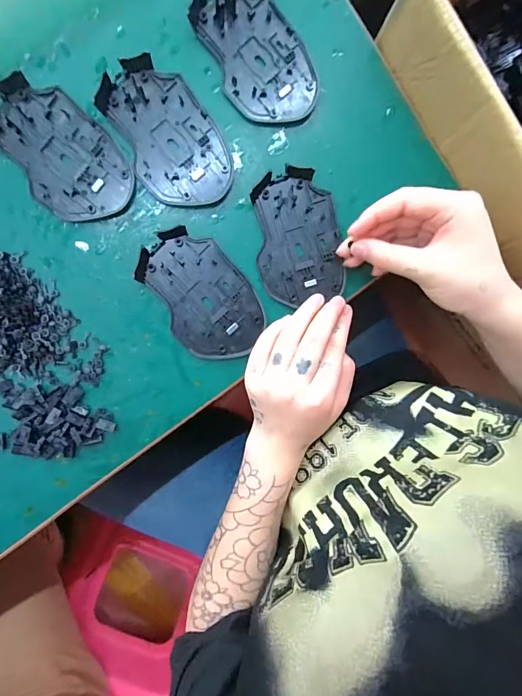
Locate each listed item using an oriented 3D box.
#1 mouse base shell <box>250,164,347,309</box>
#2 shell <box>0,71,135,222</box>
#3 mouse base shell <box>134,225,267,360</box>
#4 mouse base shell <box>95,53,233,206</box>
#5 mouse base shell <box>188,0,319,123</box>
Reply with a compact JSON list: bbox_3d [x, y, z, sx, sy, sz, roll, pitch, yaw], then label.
[{"bbox_3d":[0.032,-0.092,0.297,0.069,0.010,0.105,-10,95,-4],"label":"mouse base shell"},{"bbox_3d":[-0.155,-0.150,0.272,0.070,0.010,0.112,-45,97,0],"label":"shell"},{"bbox_3d":[-0.048,-0.041,0.293,0.072,0.010,0.110,-40,97,-1],"label":"mouse base shell"},{"bbox_3d":[-0.073,-0.167,0.279,0.070,0.011,0.111,-30,97,-2],"label":"mouse base shell"},{"bbox_3d":[-0.003,-0.237,0.282,0.070,0.010,0.113,-33,97,-2],"label":"mouse base shell"}]

